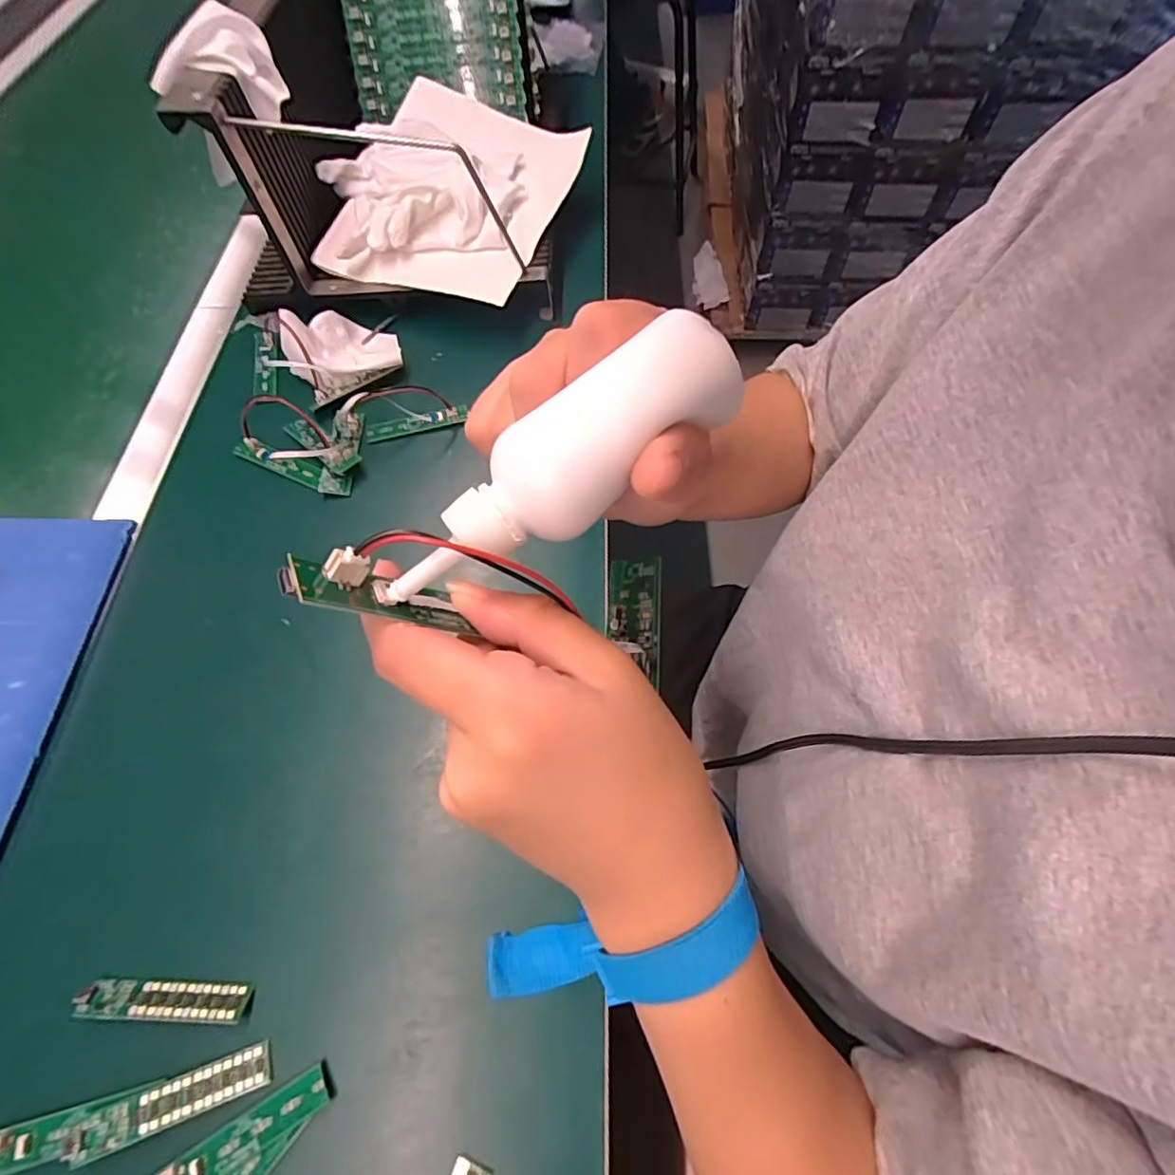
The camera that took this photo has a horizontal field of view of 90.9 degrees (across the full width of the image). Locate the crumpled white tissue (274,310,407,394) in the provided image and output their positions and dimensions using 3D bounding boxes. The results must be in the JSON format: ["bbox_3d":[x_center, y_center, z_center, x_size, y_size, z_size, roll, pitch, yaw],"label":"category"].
[{"bbox_3d":[-0.210,-0.209,0.490,0.087,0.039,0.074,-24,64,-11],"label":"crumpled white tissue"}]

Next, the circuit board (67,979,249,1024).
[{"bbox_3d":[-0.217,0.210,0.295,0.086,0.004,0.017,2,33,0],"label":"circuit board"}]

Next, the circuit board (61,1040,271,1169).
[{"bbox_3d":[-0.196,0.242,0.272,0.083,0.008,0.018,-17,62,-10],"label":"circuit board"}]

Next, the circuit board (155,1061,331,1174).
[{"bbox_3d":[-0.162,0.257,0.270,0.082,0.005,0.016,-28,64,-15],"label":"circuit board"}]

